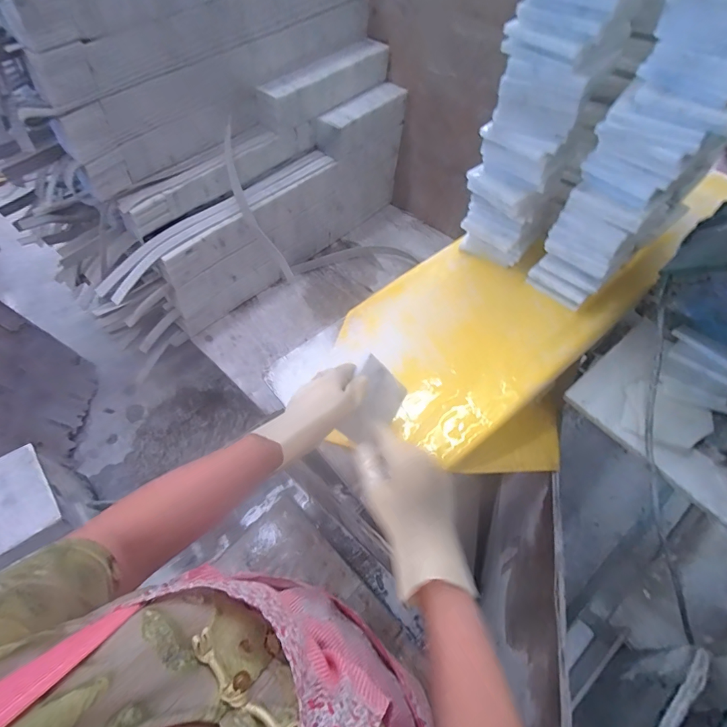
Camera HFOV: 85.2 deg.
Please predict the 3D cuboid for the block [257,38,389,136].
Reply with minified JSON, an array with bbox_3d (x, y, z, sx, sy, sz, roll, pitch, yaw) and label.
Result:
[{"bbox_3d":[-0.122,-0.906,1.282,0.502,0.098,0.097,-40,66,-20],"label":"block"}]

